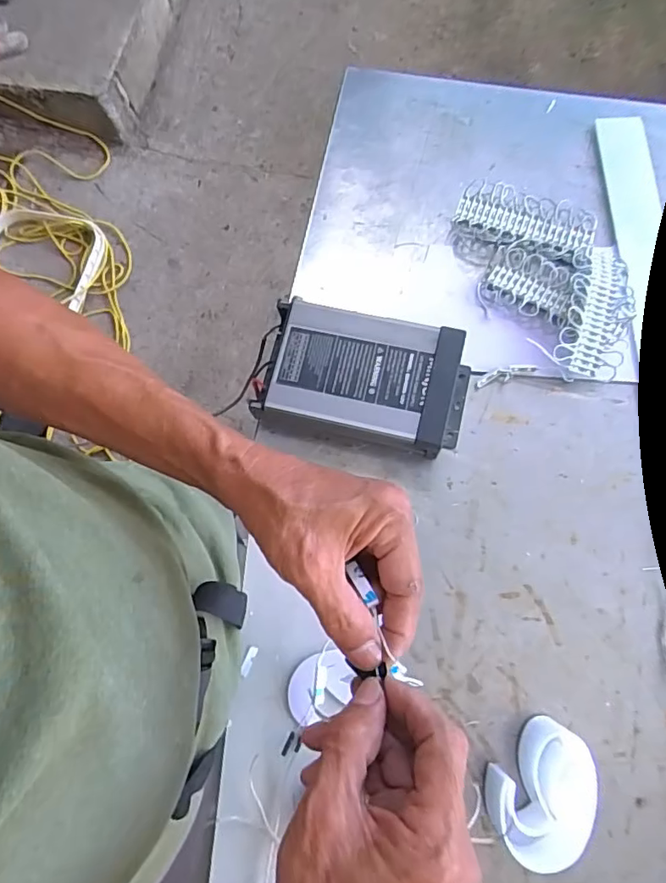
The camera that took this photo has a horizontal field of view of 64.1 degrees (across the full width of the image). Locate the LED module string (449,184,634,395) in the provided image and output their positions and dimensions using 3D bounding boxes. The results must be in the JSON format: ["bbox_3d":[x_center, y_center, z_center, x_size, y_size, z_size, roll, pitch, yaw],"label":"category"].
[{"bbox_3d":[0.212,-0.164,0.531,0.151,0.030,0.215,0,74,1],"label":"LED module string"}]

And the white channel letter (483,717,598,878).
[{"bbox_3d":[0.159,0.267,0.404,0.087,0.043,0.067,-39,77,-9],"label":"white channel letter"}]

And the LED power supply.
[{"bbox_3d":[0.031,-0.054,0.495,0.185,0.051,0.115,12,75,4],"label":"LED power supply"}]

